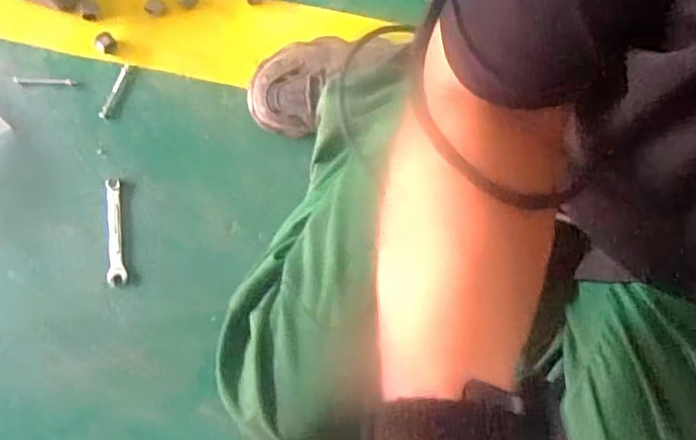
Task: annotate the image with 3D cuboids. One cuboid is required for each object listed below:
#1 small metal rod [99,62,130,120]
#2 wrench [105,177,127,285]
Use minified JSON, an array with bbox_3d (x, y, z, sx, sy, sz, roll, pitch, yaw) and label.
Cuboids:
[{"bbox_3d":[-0.283,-0.157,0.702,0.011,0.007,0.077,19,78,4],"label":"small metal rod"},{"bbox_3d":[-0.266,0.013,0.661,0.019,0.005,0.122,-6,77,-1],"label":"wrench"}]

